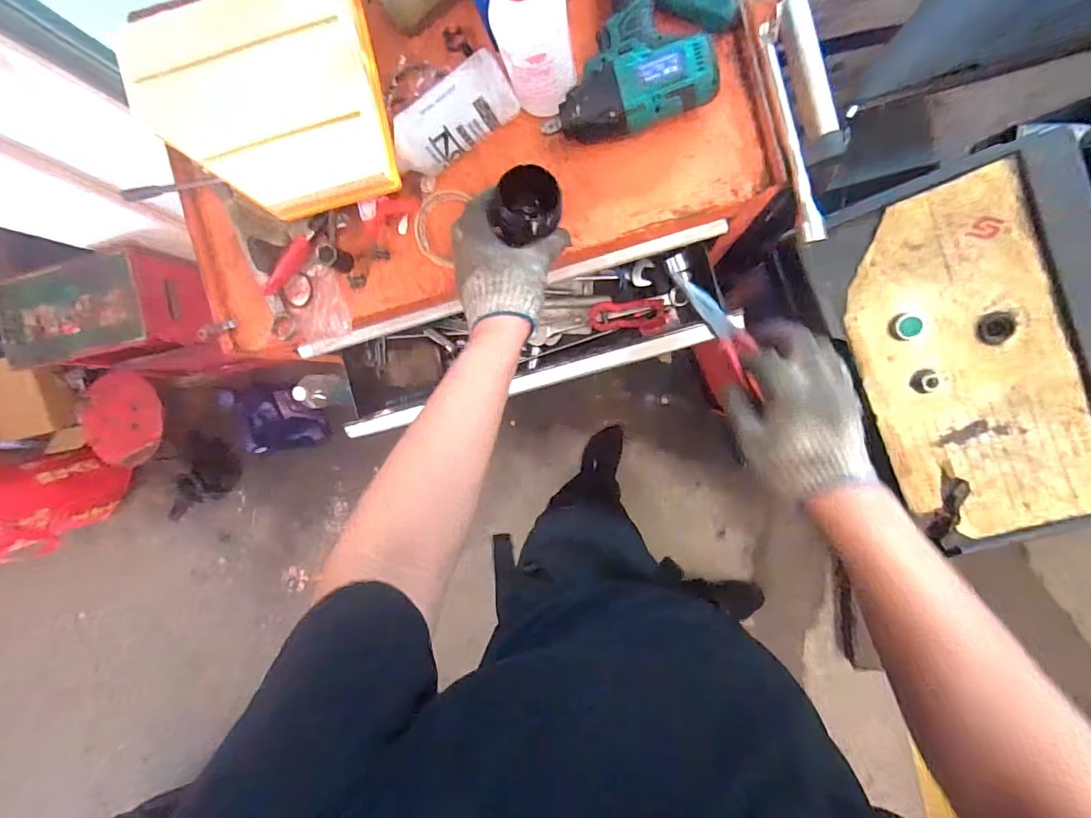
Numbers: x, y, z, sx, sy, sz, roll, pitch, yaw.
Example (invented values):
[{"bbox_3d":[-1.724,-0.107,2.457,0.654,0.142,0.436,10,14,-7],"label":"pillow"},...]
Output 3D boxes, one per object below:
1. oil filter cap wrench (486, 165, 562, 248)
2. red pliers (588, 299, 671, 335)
[{"bbox_3d":[-0.017,-0.215,0.517,0.061,0.044,0.071,18,95,7],"label":"oil filter cap wrench"},{"bbox_3d":[0.133,-0.146,0.785,0.126,0.020,0.049,-1,92,8],"label":"red pliers"}]

